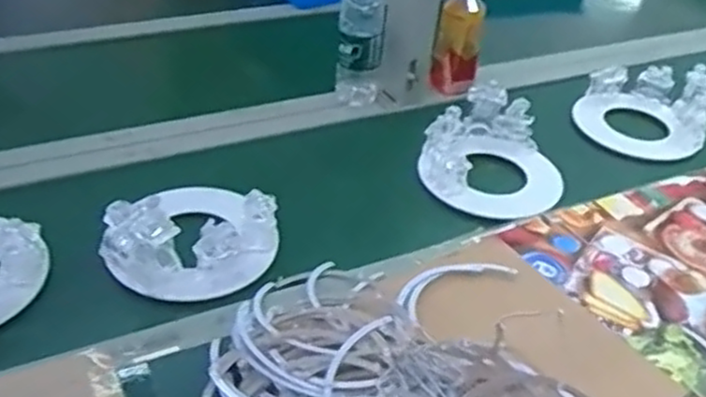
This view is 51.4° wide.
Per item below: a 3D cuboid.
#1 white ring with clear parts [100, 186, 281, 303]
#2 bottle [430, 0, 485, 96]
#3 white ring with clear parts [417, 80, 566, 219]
[{"bbox_3d":[-0.177,0.019,0.835,0.172,0.100,0.188,17,39,14],"label":"white ring with clear parts"},{"bbox_3d":[0.167,-0.249,1.156,0.070,0.177,0.066,12,38,7],"label":"bottle"},{"bbox_3d":[0.198,-0.065,1.010,0.185,0.096,0.173,4,38,-3],"label":"white ring with clear parts"}]

